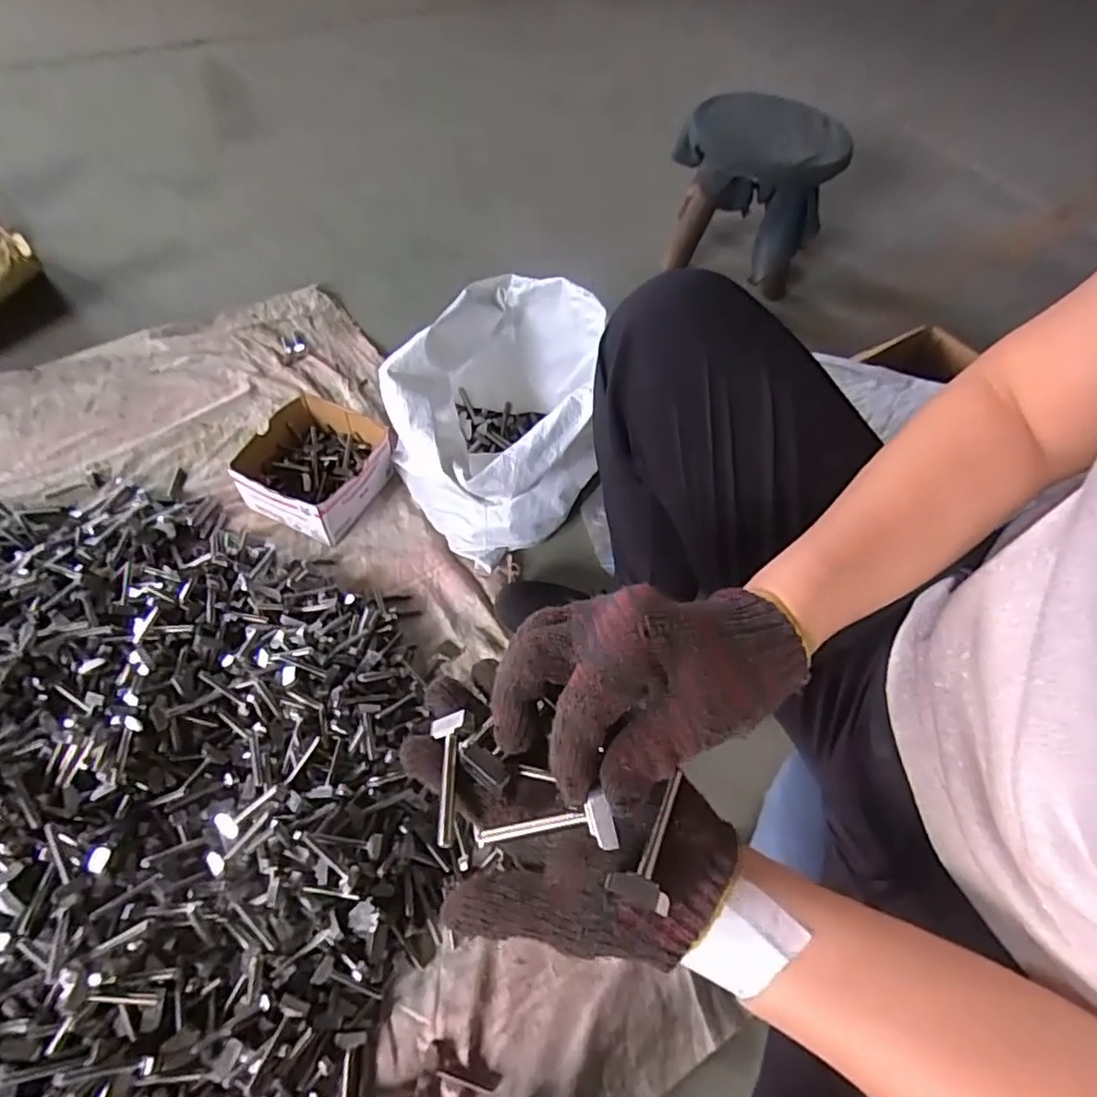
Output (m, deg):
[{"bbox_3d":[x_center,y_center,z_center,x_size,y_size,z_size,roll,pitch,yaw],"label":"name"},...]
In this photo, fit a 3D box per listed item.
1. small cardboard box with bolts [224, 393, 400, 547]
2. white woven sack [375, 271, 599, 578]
[{"bbox_3d":[-0.288,-0.101,0.768,0.154,0.074,0.154,25,59,12],"label":"small cardboard box with bolts"},{"bbox_3d":[-0.062,-0.132,0.700,0.233,0.245,0.261,5,57,-1],"label":"white woven sack"}]

